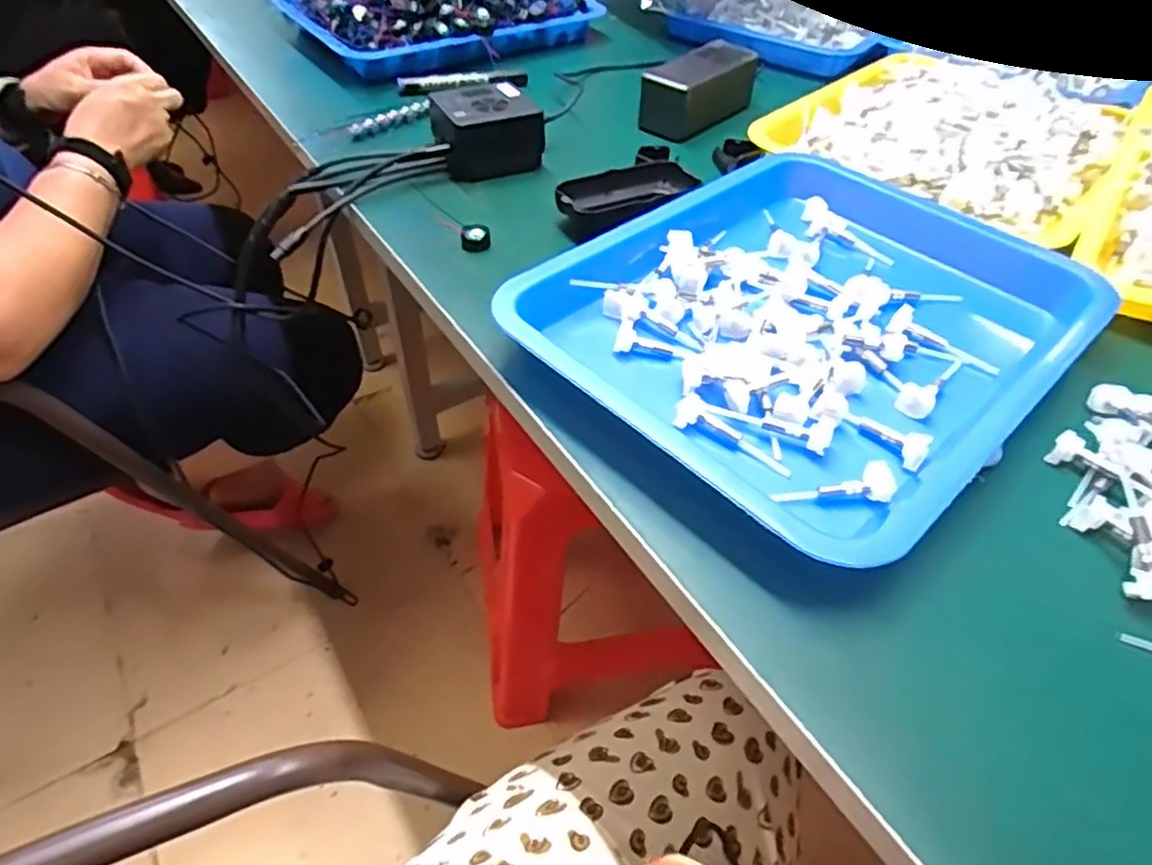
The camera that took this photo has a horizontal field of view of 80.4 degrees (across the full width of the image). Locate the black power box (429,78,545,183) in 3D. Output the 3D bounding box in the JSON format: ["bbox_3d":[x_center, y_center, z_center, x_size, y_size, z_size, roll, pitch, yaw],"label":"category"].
[{"bbox_3d":[-0.074,-0.249,0.561,0.081,0.049,0.070,-16,50,-16],"label":"black power box"}]

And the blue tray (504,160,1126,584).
[{"bbox_3d":[0.144,-0.076,0.426,0.263,0.034,0.324,37,56,28],"label":"blue tray"}]

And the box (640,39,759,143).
[{"bbox_3d":[0.113,-0.319,0.634,0.055,0.047,0.126,31,54,24],"label":"box"}]

